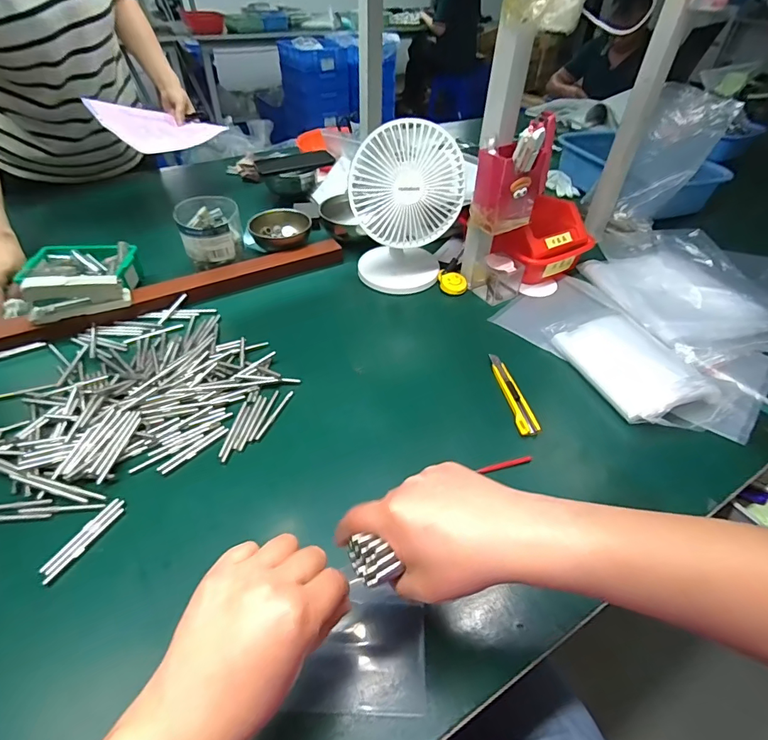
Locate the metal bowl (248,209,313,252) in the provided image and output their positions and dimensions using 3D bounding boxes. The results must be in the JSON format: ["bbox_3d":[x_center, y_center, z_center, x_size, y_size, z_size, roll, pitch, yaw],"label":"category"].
[{"bbox_3d":[-0.186,-0.254,0.788,0.111,0.041,0.099,-4,44,-7],"label":"metal bowl"}]

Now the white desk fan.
[{"bbox_3d":[0.031,-0.238,0.657,0.160,0.230,0.109,-3,44,-6],"label":"white desk fan"}]

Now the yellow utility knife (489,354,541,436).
[{"bbox_3d":[0.156,0.026,0.532,0.021,0.010,0.128,-4,44,-7],"label":"yellow utility knife"}]

